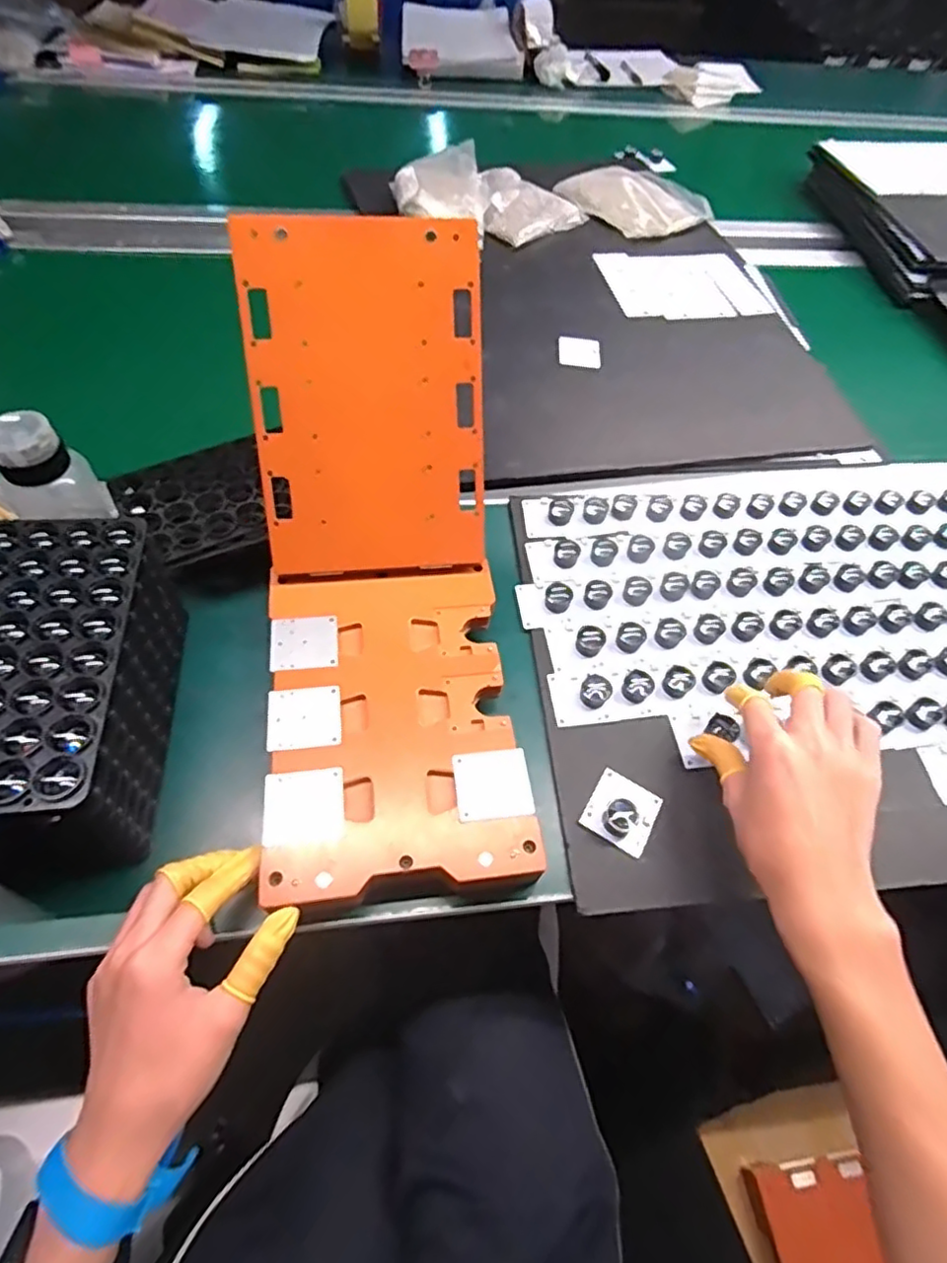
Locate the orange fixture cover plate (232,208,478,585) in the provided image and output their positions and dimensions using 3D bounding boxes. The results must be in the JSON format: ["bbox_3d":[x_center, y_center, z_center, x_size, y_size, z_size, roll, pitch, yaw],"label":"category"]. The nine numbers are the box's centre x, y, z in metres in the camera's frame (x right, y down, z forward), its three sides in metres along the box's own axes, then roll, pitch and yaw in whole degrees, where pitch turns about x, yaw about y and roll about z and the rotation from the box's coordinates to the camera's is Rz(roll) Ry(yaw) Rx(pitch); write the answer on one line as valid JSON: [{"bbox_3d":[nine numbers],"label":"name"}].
[{"bbox_3d":[-0.073,-0.157,0.455,0.157,0.234,0.009,-4,20,-8],"label":"orange fixture cover plate"}]

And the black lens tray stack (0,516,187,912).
[{"bbox_3d":[-0.256,0.042,0.405,0.101,0.108,0.204,-2,57,-6],"label":"black lens tray stack"}]

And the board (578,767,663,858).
[{"bbox_3d":[0.103,0.122,0.437,0.045,0.021,0.047,29,59,14],"label":"board"}]

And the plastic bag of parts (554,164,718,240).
[{"bbox_3d":[0.238,-0.630,0.917,0.178,0.027,0.174,-25,62,-20],"label":"plastic bag of parts"}]

